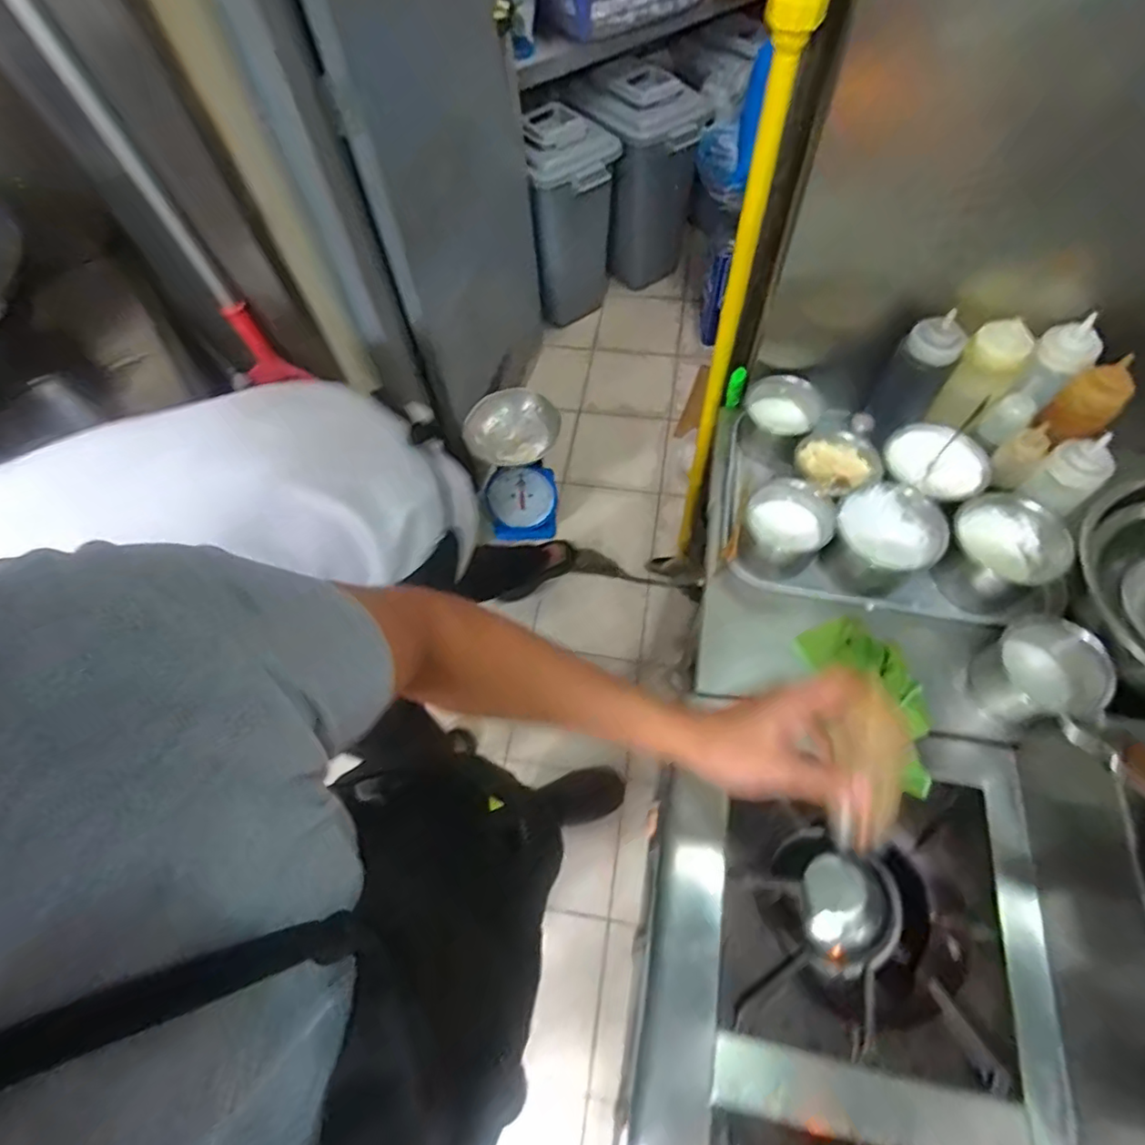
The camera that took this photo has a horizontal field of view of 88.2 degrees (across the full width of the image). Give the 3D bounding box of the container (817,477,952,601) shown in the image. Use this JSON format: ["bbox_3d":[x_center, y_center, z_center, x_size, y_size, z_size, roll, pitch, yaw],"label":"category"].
[{"bbox_3d":[0.425,-0.046,0.811,0.126,0.116,0.127,-1,61,3],"label":"container"}]

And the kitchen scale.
[{"bbox_3d":[-0.151,-0.306,1.648,0.231,0.313,0.304,-4,61,1],"label":"kitchen scale"}]

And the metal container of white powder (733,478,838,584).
[{"bbox_3d":[0.299,-0.058,0.835,0.108,0.116,0.116,-1,61,3],"label":"metal container of white powder"}]

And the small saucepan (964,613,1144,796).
[{"bbox_3d":[0.595,0.181,0.640,0.104,0.112,0.306,-22,49,-9],"label":"small saucepan"}]

